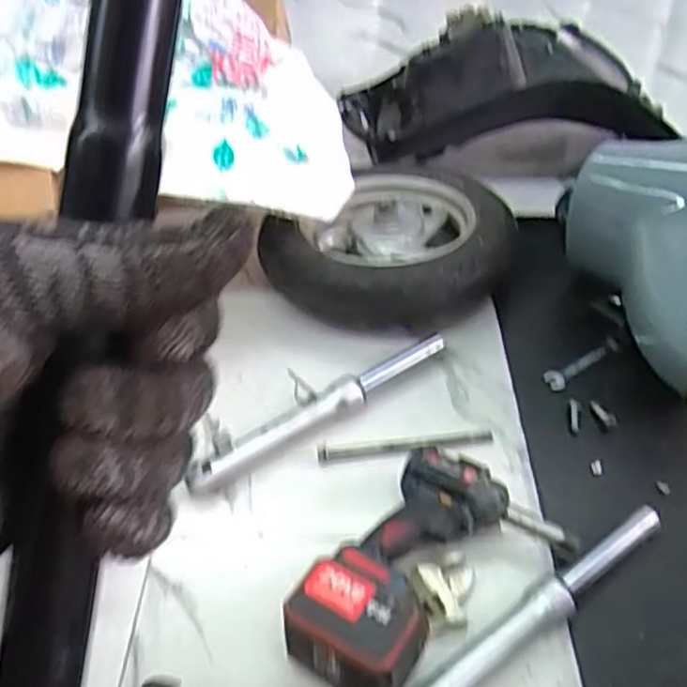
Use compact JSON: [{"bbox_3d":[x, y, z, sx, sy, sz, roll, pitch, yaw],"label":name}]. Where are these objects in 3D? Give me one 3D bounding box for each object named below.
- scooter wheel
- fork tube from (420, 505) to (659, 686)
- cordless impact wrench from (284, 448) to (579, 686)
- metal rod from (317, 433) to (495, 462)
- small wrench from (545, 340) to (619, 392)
[{"bbox_3d":[0.076,-0.159,1.081,0.349,0.128,0.346,-1,43,1],"label":"scooter wheel"},{"bbox_3d":[0.175,0.268,0.666,0.380,0.036,0.032,-29,48,-24],"label":"fork tube"},{"bbox_3d":[0.085,0.227,0.676,0.175,0.092,0.272,27,50,28],"label":"cordless impact wrench"},{"bbox_3d":[0.077,0.125,0.850,0.215,0.012,0.021,-6,43,-2],"label":"metal rod"},{"bbox_3d":[0.321,0.025,0.932,0.132,0.012,0.027,-28,49,-25],"label":"small wrench"}]

